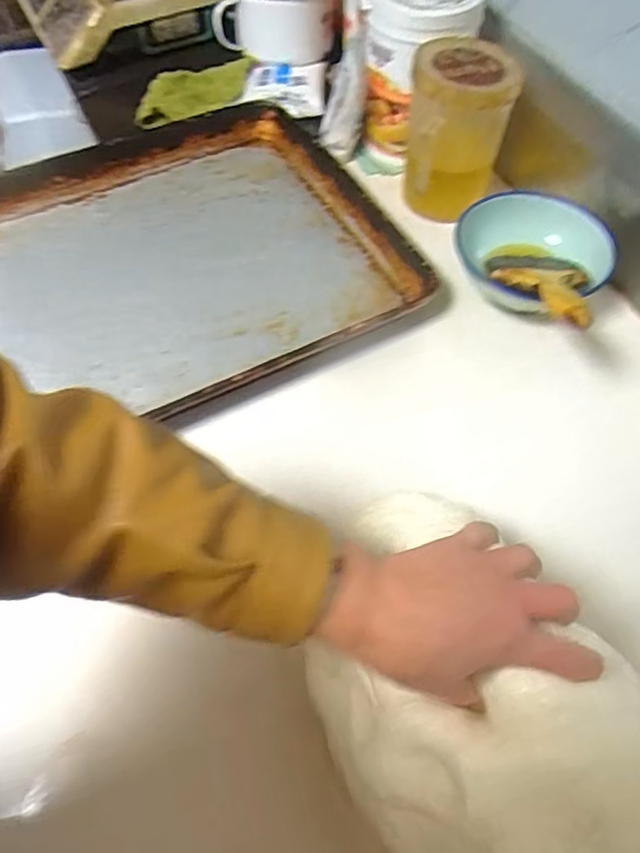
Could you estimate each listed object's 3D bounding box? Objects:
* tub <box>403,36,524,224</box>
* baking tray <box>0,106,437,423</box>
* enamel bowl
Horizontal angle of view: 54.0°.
[{"bbox_3d":[0.153,-0.324,0.723,0.104,0.178,0.102,0,58,-1],"label":"tub"},{"bbox_3d":[-0.215,-0.170,0.697,0.571,0.044,0.423,-24,62,-15],"label":"baking tray"},{"bbox_3d":[0.222,-0.177,0.671,0.156,0.066,0.144,0,57,0],"label":"enamel bowl"}]

